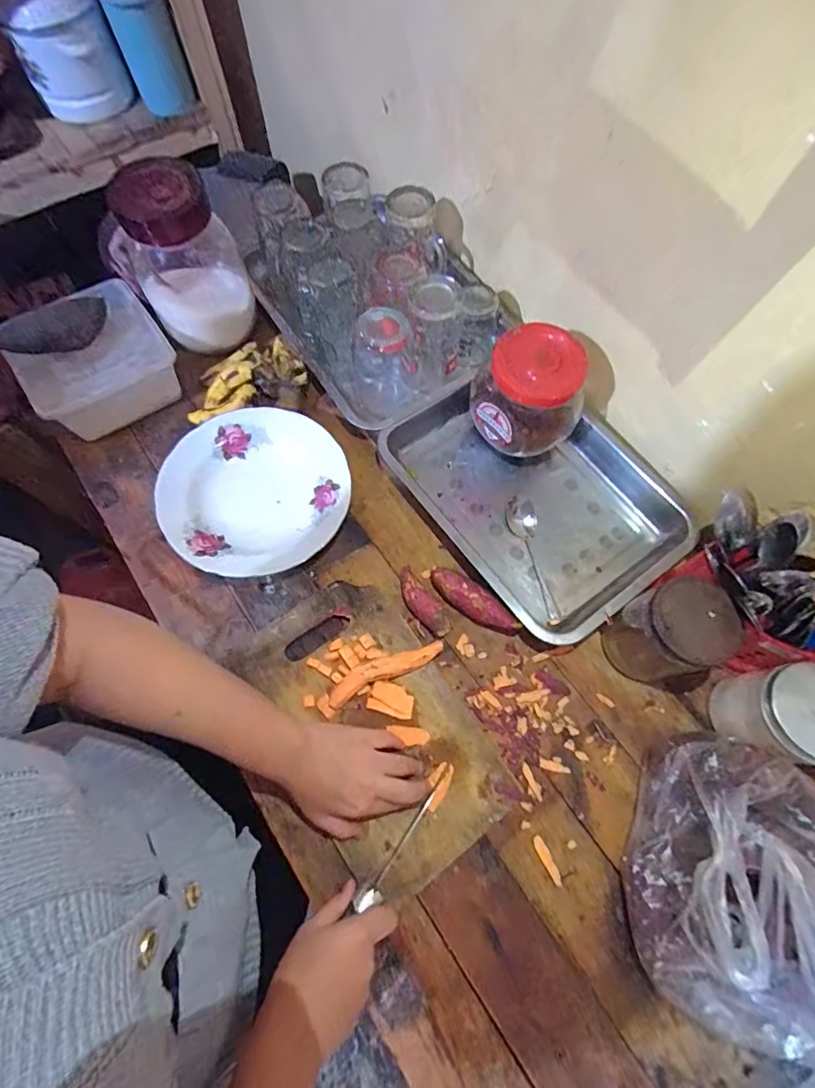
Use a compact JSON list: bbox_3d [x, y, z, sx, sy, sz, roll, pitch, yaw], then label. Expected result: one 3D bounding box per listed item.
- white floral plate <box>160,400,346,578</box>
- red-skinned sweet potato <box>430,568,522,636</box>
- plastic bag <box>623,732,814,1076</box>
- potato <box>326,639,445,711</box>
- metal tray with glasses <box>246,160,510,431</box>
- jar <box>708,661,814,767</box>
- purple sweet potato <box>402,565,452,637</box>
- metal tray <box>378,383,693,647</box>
[{"bbox_3d":[-0.181,-0.065,0.587,0.211,0.038,0.219,1,69,-3],"label":"white floral plate"},{"bbox_3d":[0.075,0.066,0.547,0.111,0.039,0.036,36,73,11],"label":"red-skinned sweet potato"},{"bbox_3d":[0.303,0.305,0.425,0.178,0.110,0.221,22,71,6],"label":"plastic bag"},{"bbox_3d":[-0.023,0.133,0.509,0.129,0.034,0.026,-24,72,-10],"label":"potato"},{"bbox_3d":[-0.039,-0.345,0.657,0.260,0.130,0.351,-30,73,-12],"label":"metal tray with glasses"},{"bbox_3d":[0.367,0.168,0.473,0.080,0.116,0.086,1,70,-2],"label":"jar"},{"bbox_3d":[0.015,0.066,0.552,0.031,0.024,0.091,-35,74,-15],"label":"purple sweet potato"},{"bbox_3d":[0.164,-0.076,0.603,0.276,0.047,0.336,-34,74,-15],"label":"metal tray"}]

